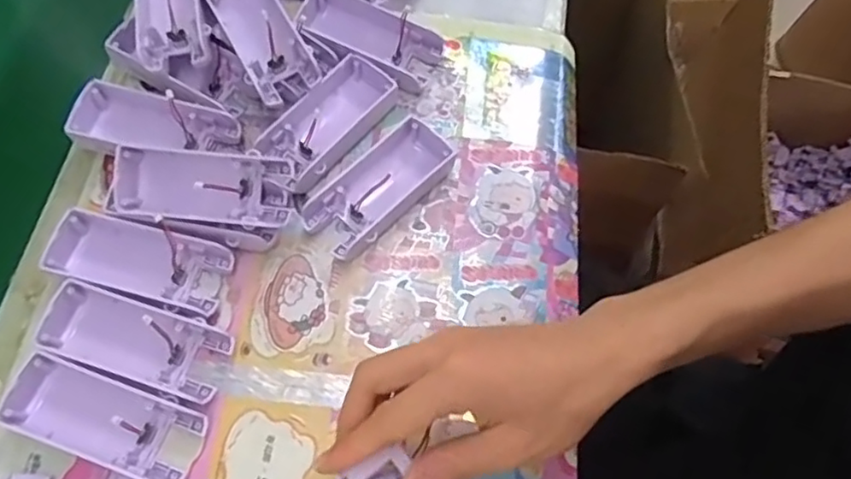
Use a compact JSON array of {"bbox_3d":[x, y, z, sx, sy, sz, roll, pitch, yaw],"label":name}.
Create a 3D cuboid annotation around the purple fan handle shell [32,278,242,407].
[{"bbox_3d":[-0.174,0.062,0.386,0.106,0.029,0.043,18,67,5],"label":"purple fan handle shell"}]

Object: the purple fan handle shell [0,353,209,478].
[{"bbox_3d":[-0.184,0.105,0.367,0.106,0.028,0.043,18,67,6],"label":"purple fan handle shell"}]

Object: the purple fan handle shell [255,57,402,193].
[{"bbox_3d":[-0.068,-0.084,0.451,0.048,0.023,0.102,34,70,12],"label":"purple fan handle shell"}]

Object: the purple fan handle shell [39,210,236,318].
[{"bbox_3d":[-0.180,0.013,0.404,0.104,0.031,0.045,15,67,4],"label":"purple fan handle shell"}]

